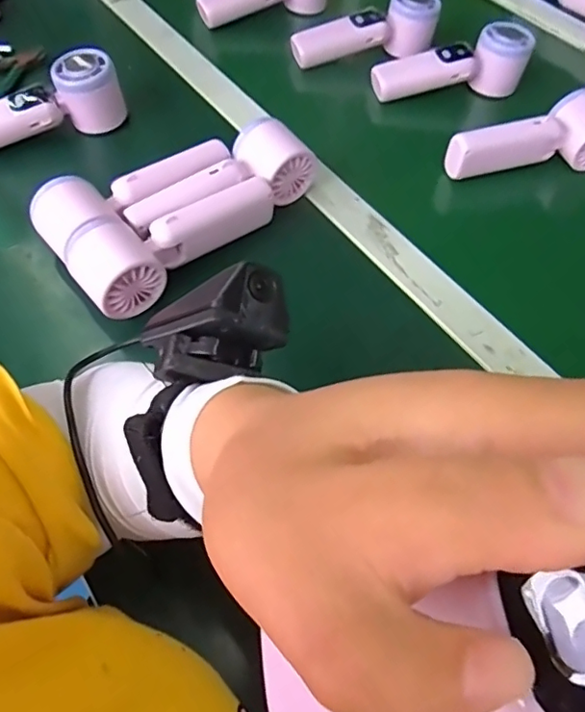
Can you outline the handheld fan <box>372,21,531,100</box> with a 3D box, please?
[{"bbox_3d":[0.164,-0.310,0.589,0.165,0.058,0.049,-14,59,-10],"label":"handheld fan"}]

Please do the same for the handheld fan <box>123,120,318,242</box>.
[{"bbox_3d":[-0.053,-0.140,0.466,0.173,0.049,0.058,-38,65,-23],"label":"handheld fan"}]

